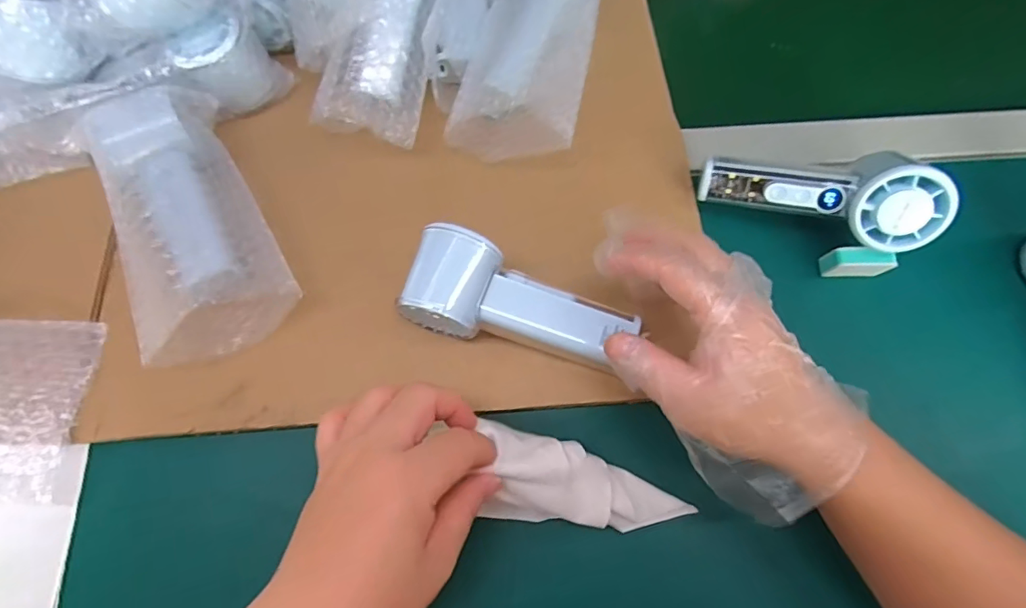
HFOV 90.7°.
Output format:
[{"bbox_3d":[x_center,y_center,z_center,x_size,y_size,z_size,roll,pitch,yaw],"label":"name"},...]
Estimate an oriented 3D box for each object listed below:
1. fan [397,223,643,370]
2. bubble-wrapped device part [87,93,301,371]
[{"bbox_3d":[0.002,0.002,0.332,0.141,0.052,0.055,19,71,-7],"label":"fan"},{"bbox_3d":[-0.220,-0.062,0.343,0.093,0.061,0.192,-25,72,-8],"label":"bubble-wrapped device part"}]

